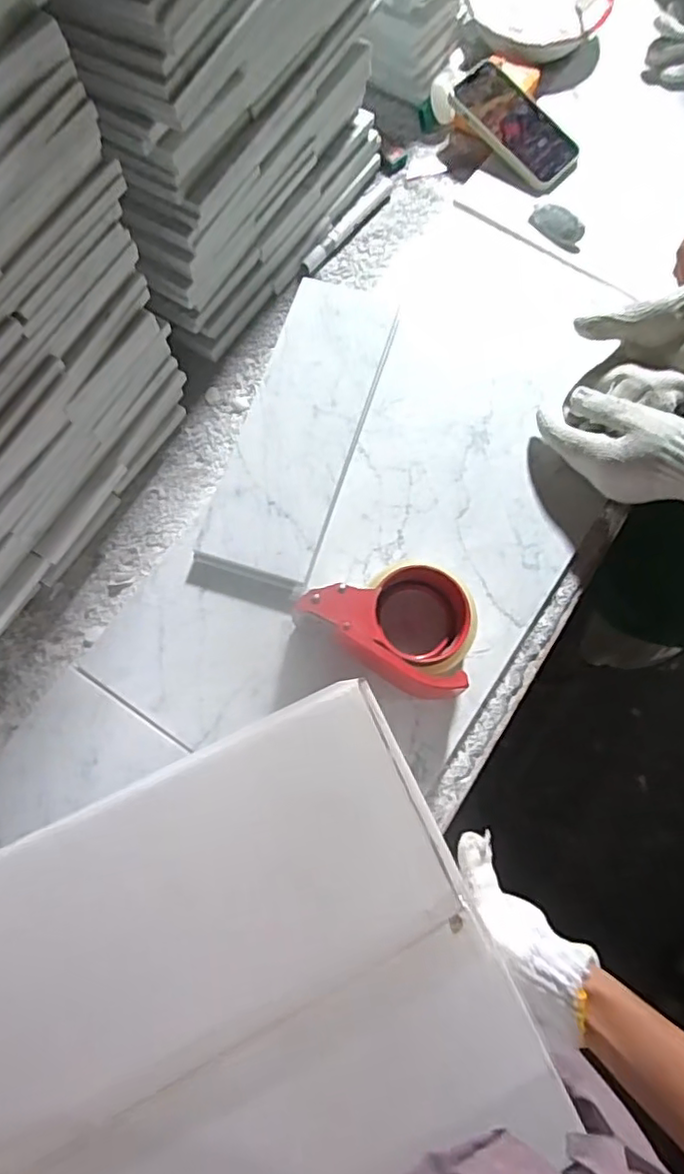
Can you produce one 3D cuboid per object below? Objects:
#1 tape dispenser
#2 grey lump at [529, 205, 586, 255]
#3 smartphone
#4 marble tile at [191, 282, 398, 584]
[{"bbox_3d":[0.047,0.021,0.514,0.146,0.060,0.109,28,77,8],"label":"tape dispenser"},{"bbox_3d":[0.225,-0.375,0.655,0.023,0.022,0.062,-43,78,-10],"label":"grey lump"},{"bbox_3d":[0.191,-0.506,0.683,0.082,0.010,0.155,-43,88,-18],"label":"smartphone"},{"bbox_3d":[-0.036,-0.157,0.588,0.104,0.014,0.316,15,72,6],"label":"marble tile"}]

